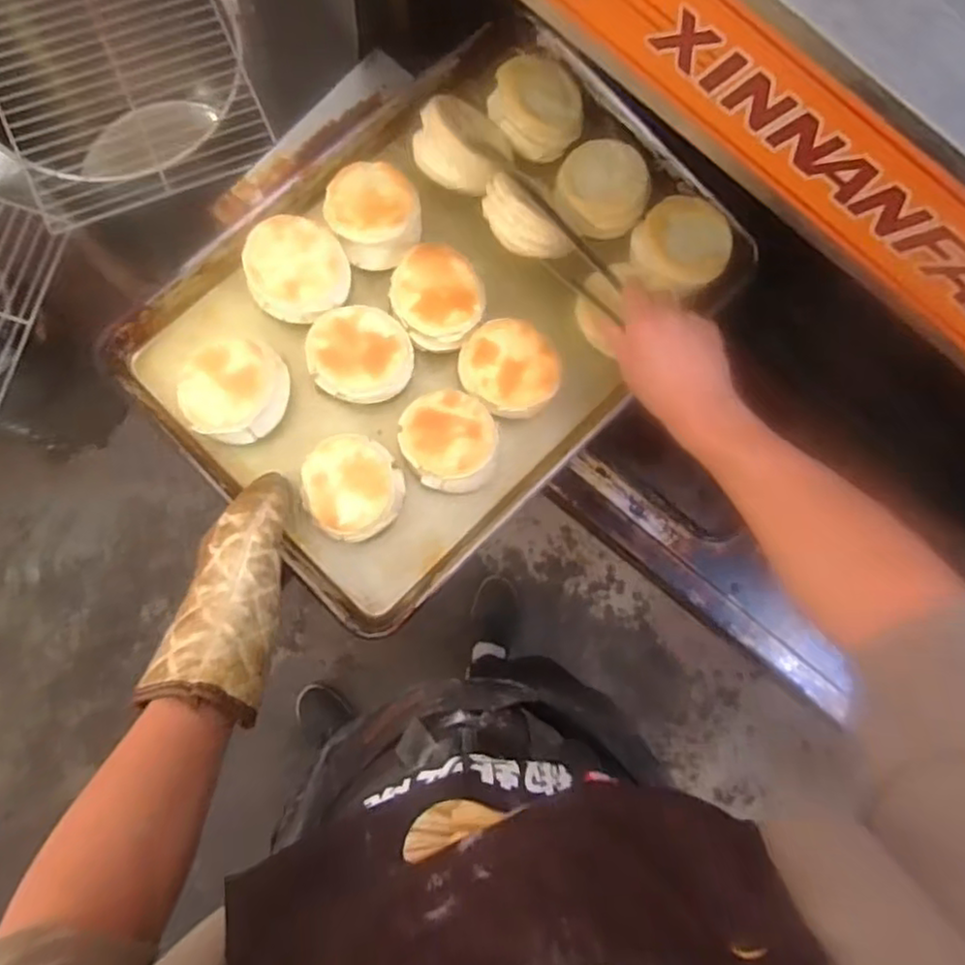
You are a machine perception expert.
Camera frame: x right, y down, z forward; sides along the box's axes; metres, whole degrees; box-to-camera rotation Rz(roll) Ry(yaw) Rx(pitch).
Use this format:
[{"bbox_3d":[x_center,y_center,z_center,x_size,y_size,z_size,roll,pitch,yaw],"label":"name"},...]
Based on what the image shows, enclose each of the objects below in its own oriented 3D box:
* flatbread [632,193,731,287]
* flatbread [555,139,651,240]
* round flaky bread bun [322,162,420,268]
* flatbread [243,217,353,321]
[{"bbox_3d":[0.218,-0.259,0.733,0.096,0.038,0.097,1,83,-7],"label":"flatbread"},{"bbox_3d":[0.132,-0.320,0.741,0.094,0.037,0.106,9,82,-6],"label":"flatbread"},{"bbox_3d":[-0.112,-0.278,0.699,0.093,0.050,0.108,-9,84,-8],"label":"round flaky bread bun"},{"bbox_3d":[-0.183,-0.211,0.674,0.094,0.039,0.102,1,83,-7],"label":"flatbread"}]

